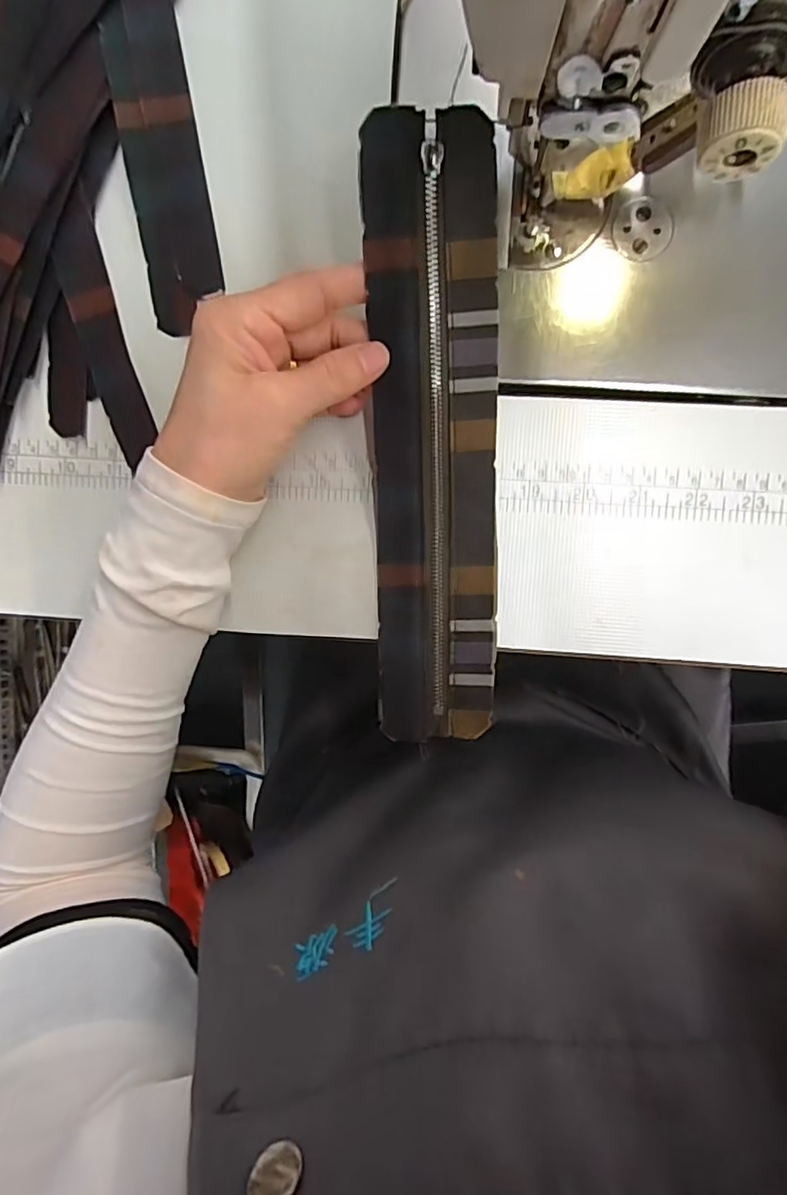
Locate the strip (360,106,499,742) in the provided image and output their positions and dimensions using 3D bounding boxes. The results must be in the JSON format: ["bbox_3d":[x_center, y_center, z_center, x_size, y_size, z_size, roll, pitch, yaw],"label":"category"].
[{"bbox_3d":[0.019,-0.057,0.254,0.055,0.026,0.251,-2,107,0],"label":"strip"}]

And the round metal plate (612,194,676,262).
[{"bbox_3d":[0.114,-0.168,0.261,0.026,0.006,0.025,2,104,1],"label":"round metal plate"}]

